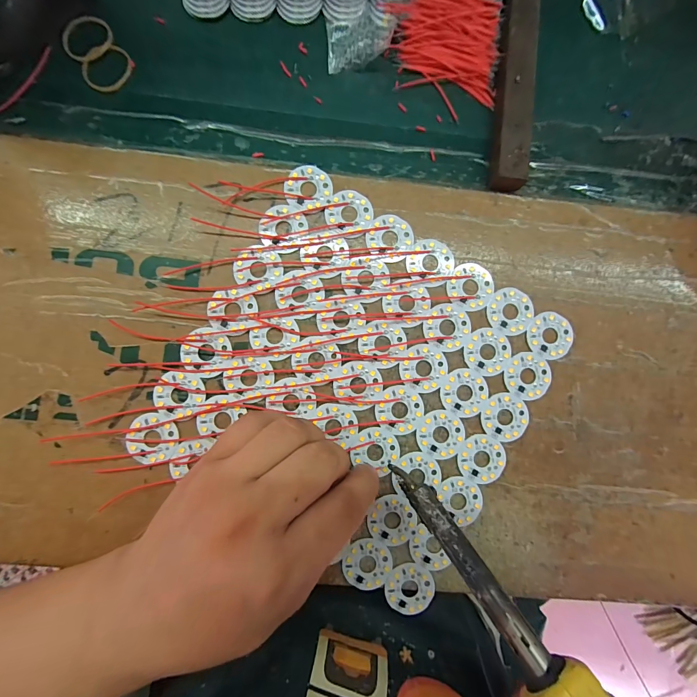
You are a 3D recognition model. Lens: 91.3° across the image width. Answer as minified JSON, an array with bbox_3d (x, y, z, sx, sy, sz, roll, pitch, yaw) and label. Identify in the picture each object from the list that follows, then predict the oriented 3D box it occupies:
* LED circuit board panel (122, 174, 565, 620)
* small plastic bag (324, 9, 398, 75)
[{"bbox_3d":[0.008,0.021,0.216,0.208,0.004,0.205,31,86,-1],"label":"LED circuit board panel"},{"bbox_3d":[0.006,-0.206,0.223,0.044,0.016,0.034,-14,88,-3],"label":"small plastic bag"}]

